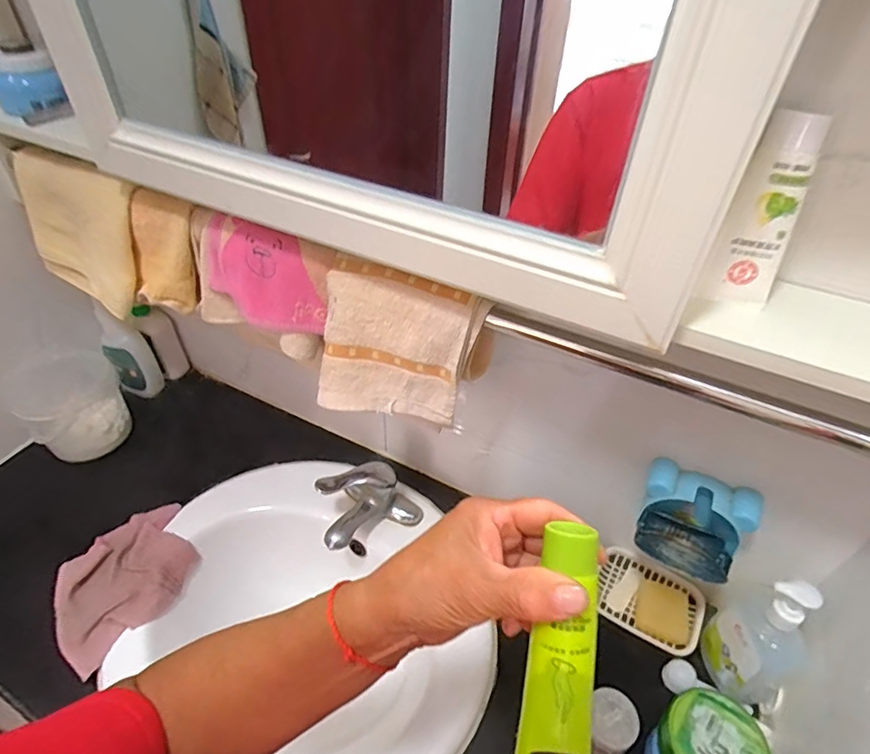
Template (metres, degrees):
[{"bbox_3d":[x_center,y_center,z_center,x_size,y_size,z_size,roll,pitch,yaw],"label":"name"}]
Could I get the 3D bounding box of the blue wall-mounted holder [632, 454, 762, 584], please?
[{"bbox_3d":[0.280,0.171,0.578,0.114,0.101,0.097,20,46,18],"label":"blue wall-mounted holder"}]

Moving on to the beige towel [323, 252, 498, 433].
[{"bbox_3d":[-0.032,-0.025,0.511,0.161,0.150,0.039,16,28,7],"label":"beige towel"}]

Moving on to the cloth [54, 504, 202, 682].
[{"bbox_3d":[-0.412,0.269,0.696,0.162,0.037,0.193,30,50,27],"label":"cloth"}]

